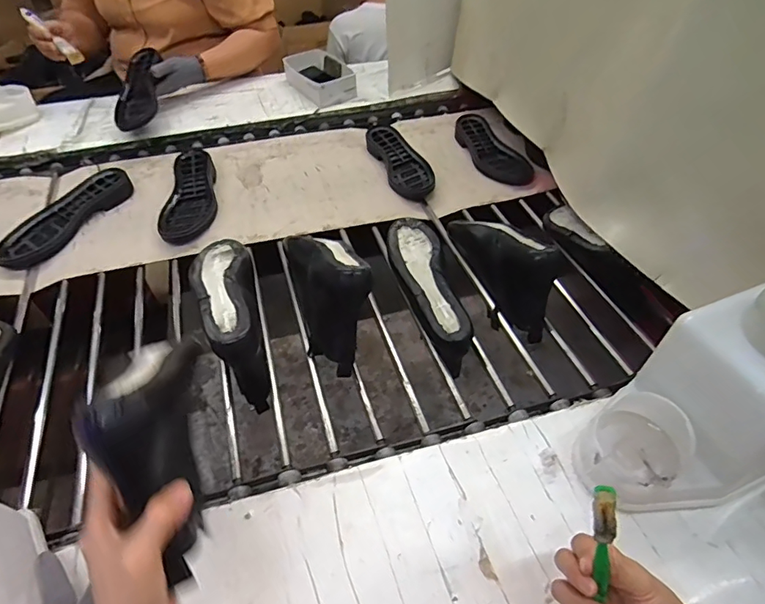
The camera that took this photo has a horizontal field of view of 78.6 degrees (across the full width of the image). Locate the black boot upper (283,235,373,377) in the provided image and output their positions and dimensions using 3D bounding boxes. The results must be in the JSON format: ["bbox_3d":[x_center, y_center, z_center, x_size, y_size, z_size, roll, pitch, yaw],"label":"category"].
[{"bbox_3d":[-0.074,-0.027,0.647,0.093,0.111,0.237,-13,49,-11],"label":"black boot upper"}]

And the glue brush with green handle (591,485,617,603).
[{"bbox_3d":[0.165,0.215,0.359,0.016,0.172,0.025,-9,22,-8],"label":"glue brush with green handle"}]

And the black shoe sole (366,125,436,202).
[{"bbox_3d":[0.038,-0.291,0.952,0.090,0.034,0.236,-15,50,-13],"label":"black shoe sole"}]

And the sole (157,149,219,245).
[{"bbox_3d":[-0.355,-0.203,0.871,0.092,0.040,0.240,-4,48,-3],"label":"sole"}]

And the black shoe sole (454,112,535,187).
[{"bbox_3d":[0.225,-0.318,0.975,0.092,0.044,0.236,-18,50,-15],"label":"black shoe sole"}]

